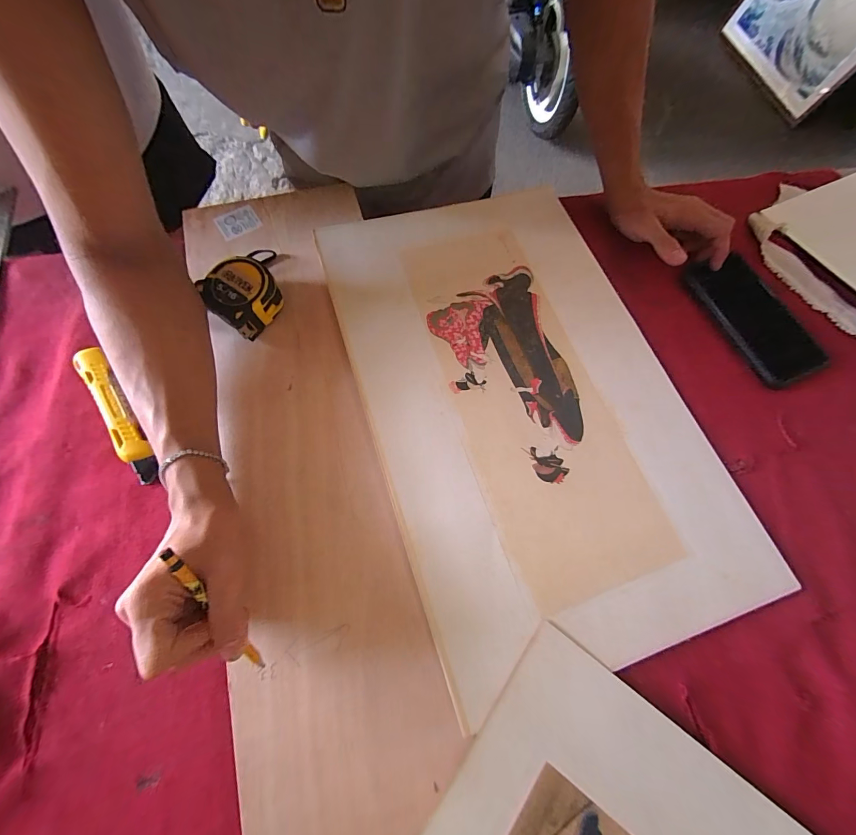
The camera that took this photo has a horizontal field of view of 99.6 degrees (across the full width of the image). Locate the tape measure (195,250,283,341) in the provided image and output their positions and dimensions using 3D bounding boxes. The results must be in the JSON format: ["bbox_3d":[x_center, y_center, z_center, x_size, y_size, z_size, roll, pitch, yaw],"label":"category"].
[{"bbox_3d":[-0.184,-0.124,0.367,0.063,0.041,0.073,36,73,10],"label":"tape measure"}]

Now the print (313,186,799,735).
[{"bbox_3d":[0.090,-0.034,0.358,0.305,0.007,0.476,-17,72,-8],"label":"print"}]

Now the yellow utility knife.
[{"bbox_3d":[-0.287,-0.004,0.332,0.027,0.017,0.142,-31,74,-12],"label":"yellow utility knife"}]

